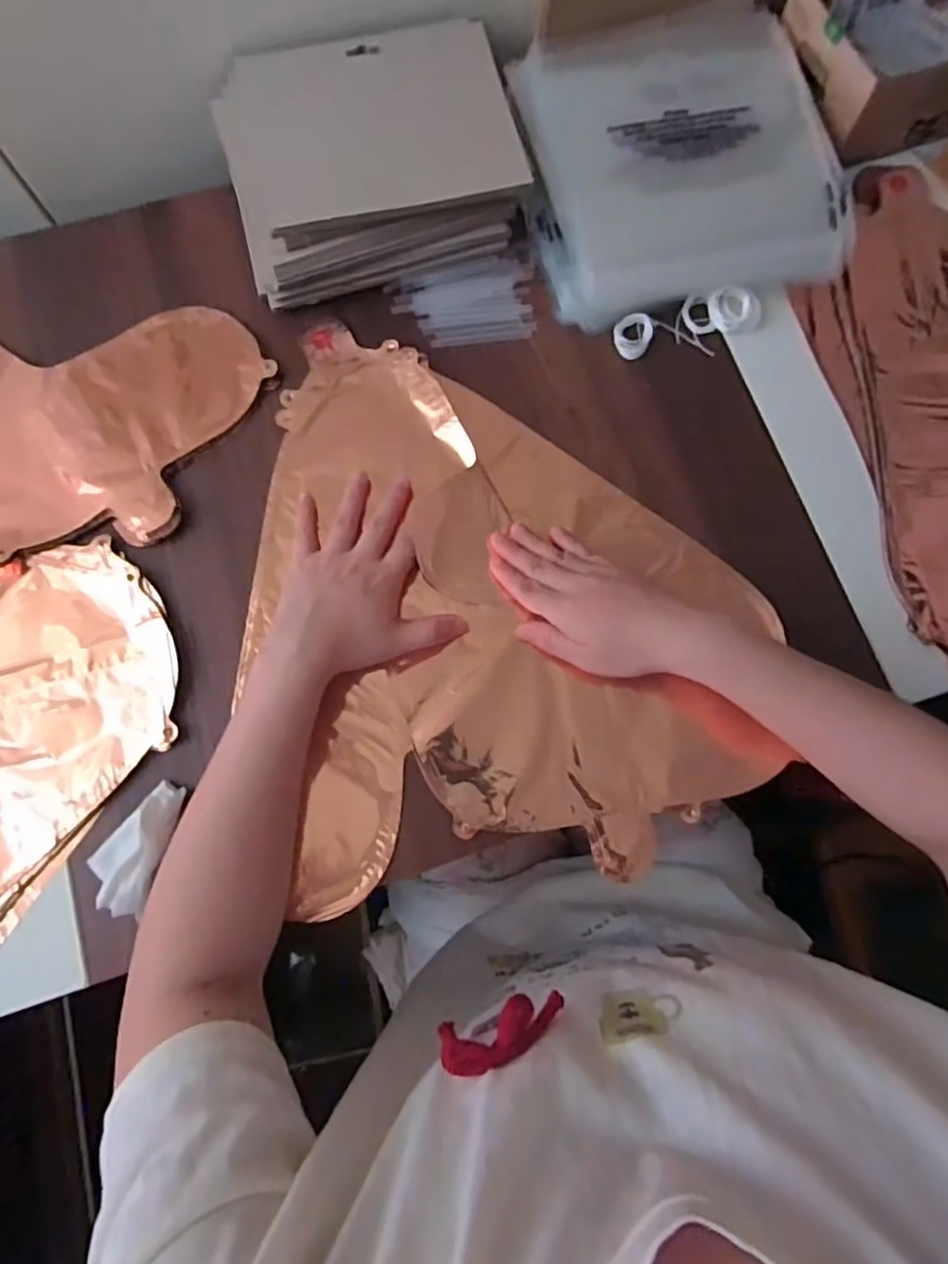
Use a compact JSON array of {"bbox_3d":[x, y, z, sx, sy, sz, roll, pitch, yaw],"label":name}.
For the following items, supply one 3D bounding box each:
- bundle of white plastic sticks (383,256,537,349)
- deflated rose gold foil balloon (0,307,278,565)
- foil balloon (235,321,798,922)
[{"bbox_3d":[-0.008,-0.260,0.483,0.110,0.011,0.064,-6,78,-2],"label":"bundle of white plastic sticks"},{"bbox_3d":[-0.387,-0.179,0.462,0.420,0.008,0.213,14,78,2],"label":"deflated rose gold foil balloon"},{"bbox_3d":[0.020,-0.034,0.440,0.345,0.012,0.396,-6,78,-2],"label":"foil balloon"}]

